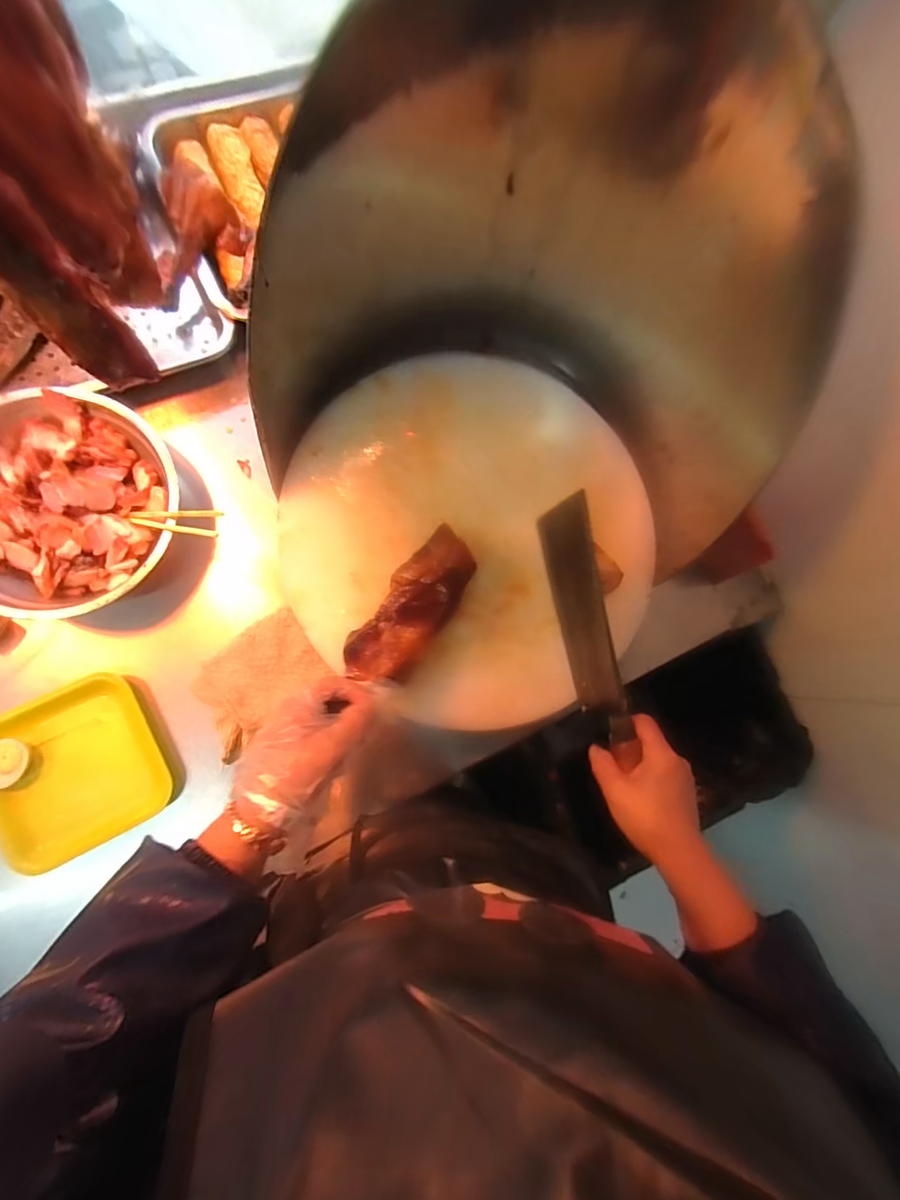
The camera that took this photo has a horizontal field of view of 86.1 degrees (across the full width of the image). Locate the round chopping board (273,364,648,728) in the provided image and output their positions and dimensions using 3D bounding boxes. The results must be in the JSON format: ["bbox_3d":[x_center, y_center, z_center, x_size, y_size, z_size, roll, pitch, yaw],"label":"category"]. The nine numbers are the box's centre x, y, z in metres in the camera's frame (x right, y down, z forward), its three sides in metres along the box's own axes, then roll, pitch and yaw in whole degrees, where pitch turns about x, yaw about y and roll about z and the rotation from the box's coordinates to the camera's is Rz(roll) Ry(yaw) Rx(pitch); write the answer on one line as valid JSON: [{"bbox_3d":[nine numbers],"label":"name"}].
[{"bbox_3d":[0.029,-0.074,0.520,0.398,0.043,0.395,1,82,-8],"label":"round chopping board"}]

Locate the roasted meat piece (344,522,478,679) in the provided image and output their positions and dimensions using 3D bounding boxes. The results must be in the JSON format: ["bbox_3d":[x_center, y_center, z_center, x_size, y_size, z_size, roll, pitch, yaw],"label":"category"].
[{"bbox_3d":[-0.035,0.006,0.473,0.072,0.055,0.163,35,67,-3],"label":"roasted meat piece"}]

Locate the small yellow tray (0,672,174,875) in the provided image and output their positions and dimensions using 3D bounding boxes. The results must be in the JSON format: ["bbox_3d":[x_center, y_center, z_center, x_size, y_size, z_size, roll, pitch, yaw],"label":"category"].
[{"bbox_3d":[-0.370,0.167,0.478,0.149,0.035,0.154,-23,86,-11],"label":"small yellow tray"}]

